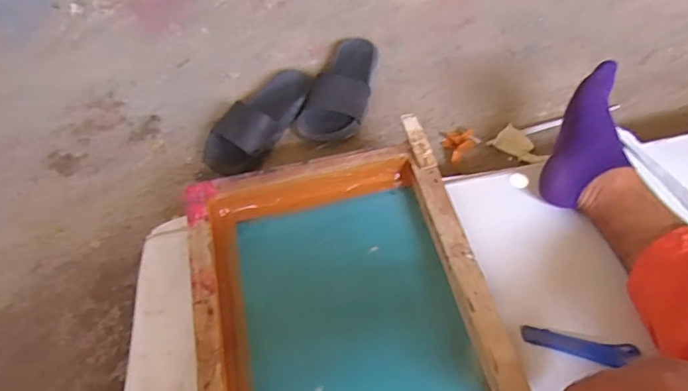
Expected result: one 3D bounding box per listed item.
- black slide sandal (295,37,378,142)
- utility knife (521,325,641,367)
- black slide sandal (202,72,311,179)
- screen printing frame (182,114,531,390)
[{"bbox_3d":[-0.003,-0.216,0.952,0.114,0.056,0.259,15,60,11],"label":"black slide sandal"},{"bbox_3d":[0.296,0.192,0.618,0.134,0.021,0.032,12,61,9],"label":"utility knife"},{"bbox_3d":[-0.167,-0.136,0.908,0.110,0.063,0.232,27,63,17],"label":"black slide sandal"},{"bbox_3d":[0.027,0.138,0.632,0.420,0.060,0.435,-12,60,-4],"label":"screen printing frame"}]

